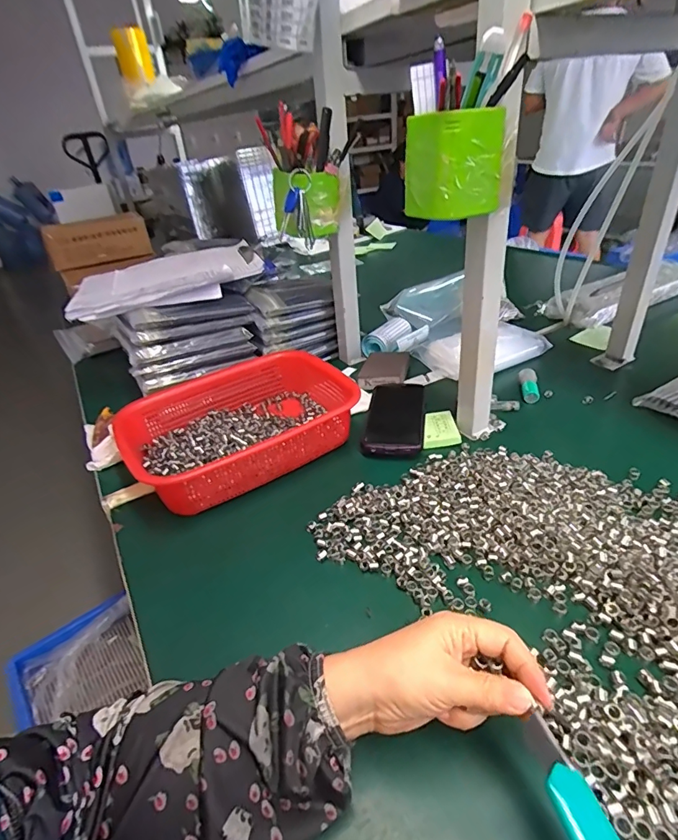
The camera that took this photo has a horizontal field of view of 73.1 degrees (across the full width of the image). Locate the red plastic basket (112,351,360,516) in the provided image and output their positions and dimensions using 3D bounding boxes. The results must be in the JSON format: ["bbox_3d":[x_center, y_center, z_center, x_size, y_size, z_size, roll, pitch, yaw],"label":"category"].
[{"bbox_3d":[-0.112,0.004,0.608,0.297,0.077,0.204,-23,36,-25],"label":"red plastic basket"}]

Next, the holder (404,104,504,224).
[{"bbox_3d":[0.104,-0.229,0.413,0.068,0.079,0.065,-21,35,-22],"label":"holder"}]

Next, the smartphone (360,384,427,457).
[{"bbox_3d":[0.081,-0.011,0.633,0.078,0.016,0.171,2,33,14],"label":"smartphone"}]

